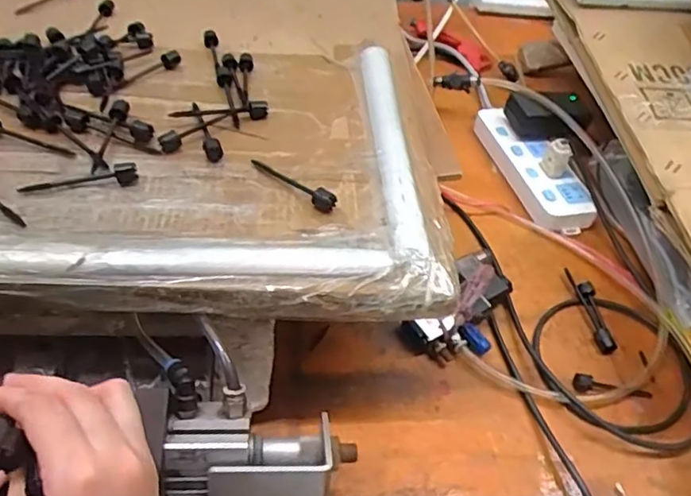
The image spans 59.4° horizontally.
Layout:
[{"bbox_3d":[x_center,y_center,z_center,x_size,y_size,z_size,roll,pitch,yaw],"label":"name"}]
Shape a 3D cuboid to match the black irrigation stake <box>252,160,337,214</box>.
[{"bbox_3d":[-0.043,-0.054,0.488,0.084,0.014,0.013,34,51,24],"label":"black irrigation stake"}]

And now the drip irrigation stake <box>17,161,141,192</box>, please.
[{"bbox_3d":[-0.207,-0.055,0.473,0.088,0.014,0.015,-3,46,-10],"label":"drip irrigation stake"}]

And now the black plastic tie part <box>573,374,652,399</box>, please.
[{"bbox_3d":[0.242,0.124,0.547,0.070,0.011,0.016,4,45,-4],"label":"black plastic tie part"}]

